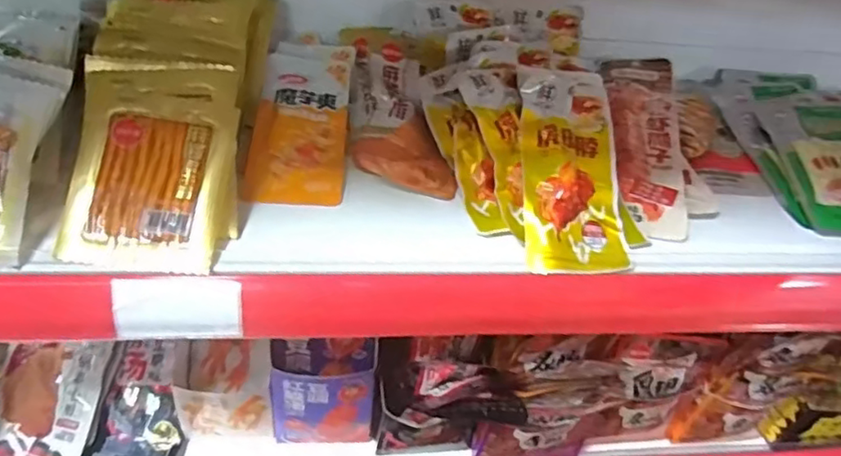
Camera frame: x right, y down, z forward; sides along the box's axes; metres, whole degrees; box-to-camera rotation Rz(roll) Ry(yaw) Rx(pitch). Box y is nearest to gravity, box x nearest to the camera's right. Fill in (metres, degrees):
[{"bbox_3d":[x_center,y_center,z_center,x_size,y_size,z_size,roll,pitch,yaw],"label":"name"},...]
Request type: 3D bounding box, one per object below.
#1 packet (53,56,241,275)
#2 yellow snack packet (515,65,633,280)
[{"bbox_3d":[-0.171,-0.043,0.393,0.092,0.008,0.140,4,73,-6],"label":"packet"},{"bbox_3d":[0.107,-0.047,0.439,0.071,0.027,0.162,4,69,-4],"label":"yellow snack packet"}]

